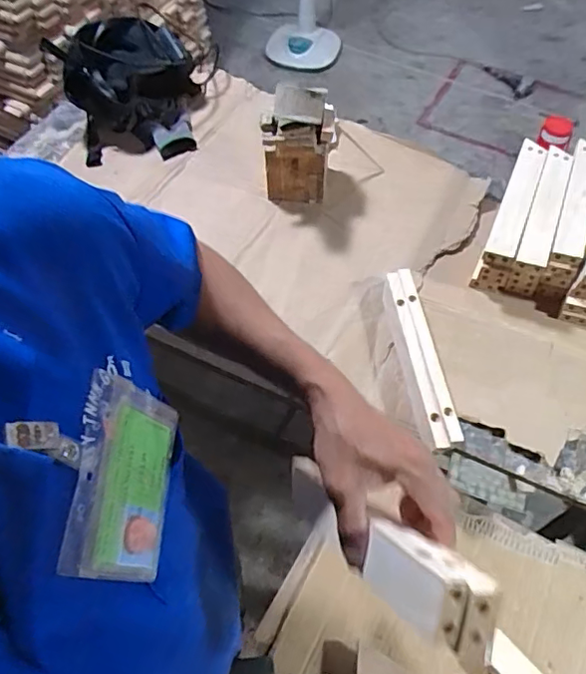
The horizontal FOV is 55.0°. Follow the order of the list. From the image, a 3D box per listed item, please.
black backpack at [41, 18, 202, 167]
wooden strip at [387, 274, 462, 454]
[{"bbox_3d":[-0.340,-0.534,1.182,0.274,0.159,0.283,-11,57,-6],"label":"black backpack"},{"bbox_3d":[0.186,0.020,0.833,0.048,0.022,0.299,-5,57,-4],"label":"wooden strip"}]

